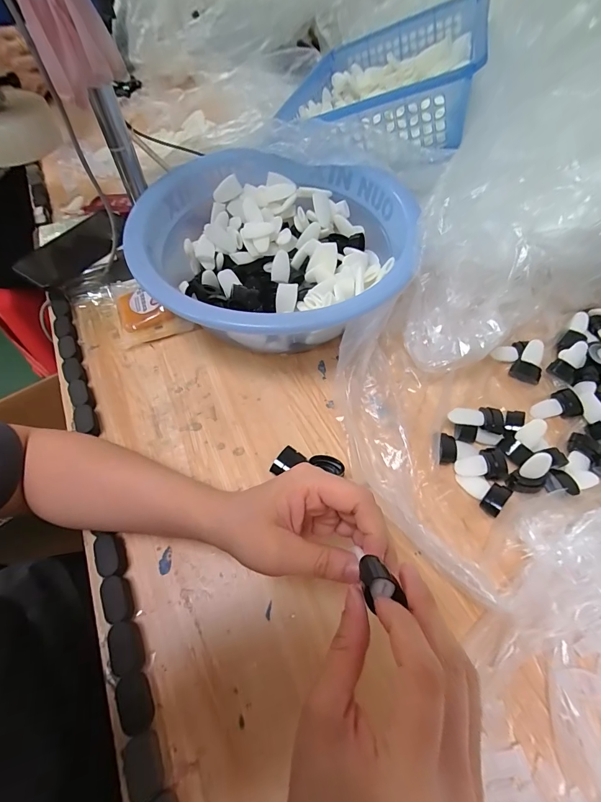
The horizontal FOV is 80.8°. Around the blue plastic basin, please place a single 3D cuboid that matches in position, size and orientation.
[{"bbox_3d":[-0.028,-0.186,0.452,0.315,0.112,0.321,-2,58,3],"label":"blue plastic basin"}]

